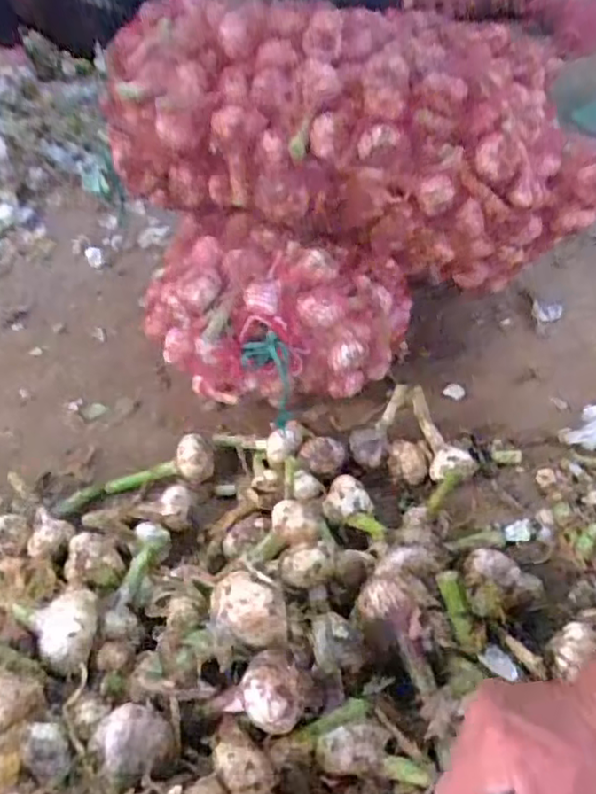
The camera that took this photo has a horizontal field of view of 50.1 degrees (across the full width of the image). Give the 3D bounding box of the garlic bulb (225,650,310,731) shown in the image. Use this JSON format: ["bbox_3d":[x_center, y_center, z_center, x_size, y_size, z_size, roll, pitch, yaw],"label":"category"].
[{"bbox_3d":[-0.018,0.188,0.406,0.047,0.034,0.041,28,48,30],"label":"garlic bulb"}]

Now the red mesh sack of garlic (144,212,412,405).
[{"bbox_3d":[-0.032,-0.108,0.873,0.323,0.221,0.200,12,42,16],"label":"red mesh sack of garlic"}]

